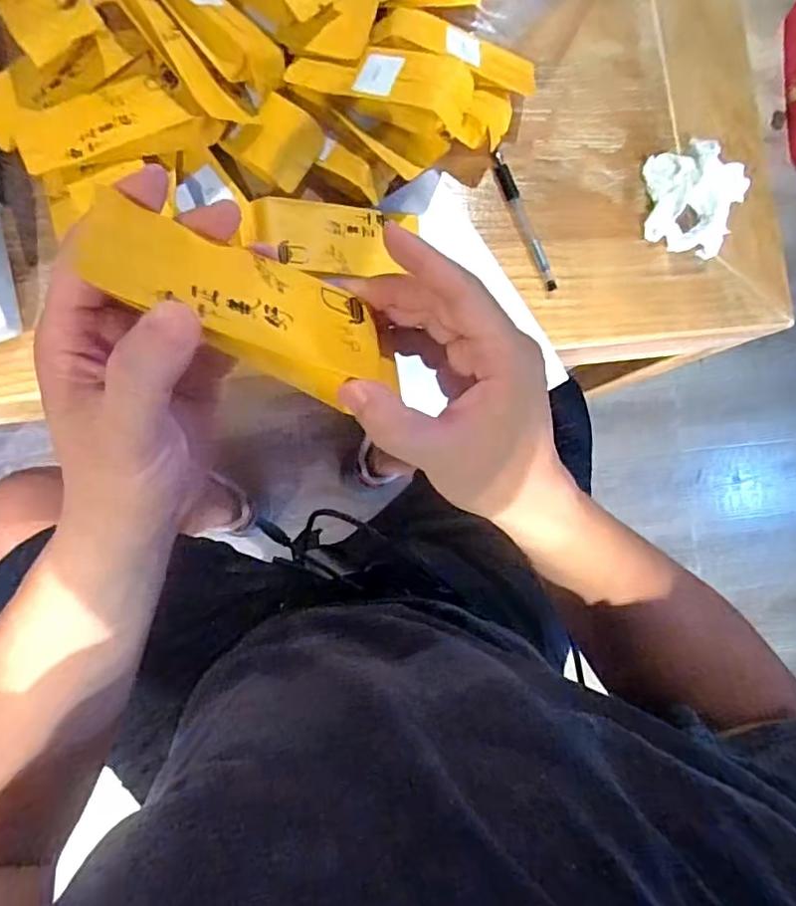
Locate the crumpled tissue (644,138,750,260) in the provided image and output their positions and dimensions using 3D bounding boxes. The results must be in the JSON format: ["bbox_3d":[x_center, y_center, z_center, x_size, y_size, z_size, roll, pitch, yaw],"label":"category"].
[{"bbox_3d":[0.260,-0.225,0.505,0.077,0.033,0.092,8,84,-8],"label":"crumpled tissue"}]

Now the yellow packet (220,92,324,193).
[{"bbox_3d":[-0.094,-0.239,0.438,0.061,0.025,0.053,39,81,-4],"label":"yellow packet"}]

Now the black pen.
[{"bbox_3d":[0.107,-0.198,0.490,0.016,0.009,0.125,-21,89,-10],"label":"black pen"}]

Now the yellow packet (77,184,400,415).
[{"bbox_3d":[-0.057,-0.061,0.242,0.132,0.013,0.054,20,54,-30],"label":"yellow packet"}]

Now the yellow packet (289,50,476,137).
[{"bbox_3d":[-0.014,-0.283,0.437,0.139,0.024,0.054,12,84,5],"label":"yellow packet"}]

